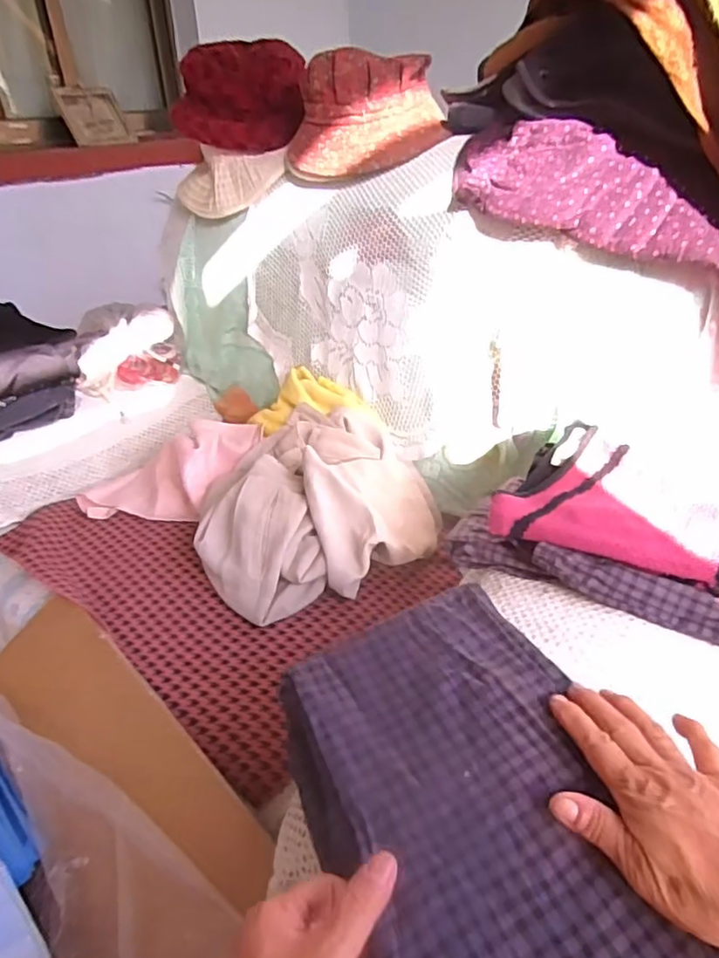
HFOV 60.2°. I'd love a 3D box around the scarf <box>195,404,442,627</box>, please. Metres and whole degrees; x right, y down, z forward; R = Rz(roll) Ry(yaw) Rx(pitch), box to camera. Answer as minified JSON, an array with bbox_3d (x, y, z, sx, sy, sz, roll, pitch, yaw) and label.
[{"bbox_3d":[-0.058,0.023,0.846,0.334,0.117,0.285,-20,35,-27],"label":"scarf"}]

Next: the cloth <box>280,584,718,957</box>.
[{"bbox_3d":[0.065,0.210,0.401,0.189,0.056,0.299,-10,31,-12],"label":"cloth"}]

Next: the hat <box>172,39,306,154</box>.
[{"bbox_3d":[-0.195,-0.617,0.998,0.201,0.150,0.190,-9,31,-10],"label":"hat"}]

